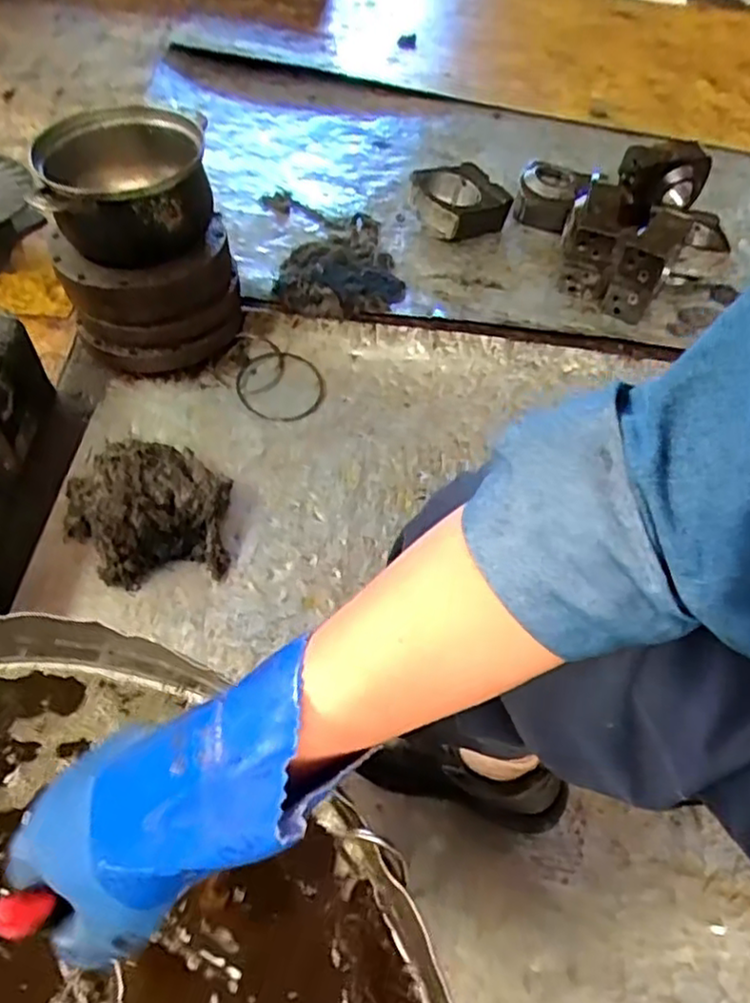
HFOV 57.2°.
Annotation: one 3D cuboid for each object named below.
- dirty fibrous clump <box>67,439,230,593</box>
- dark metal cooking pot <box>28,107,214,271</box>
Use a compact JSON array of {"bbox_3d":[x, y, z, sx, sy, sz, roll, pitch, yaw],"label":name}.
[{"bbox_3d":[-0.287,0.011,0.870,0.194,0.061,0.185,1,56,-2],"label":"dirty fibrous clump"},{"bbox_3d":[-0.337,-0.413,0.914,0.220,0.110,0.190,-1,55,-8],"label":"dark metal cooking pot"}]

